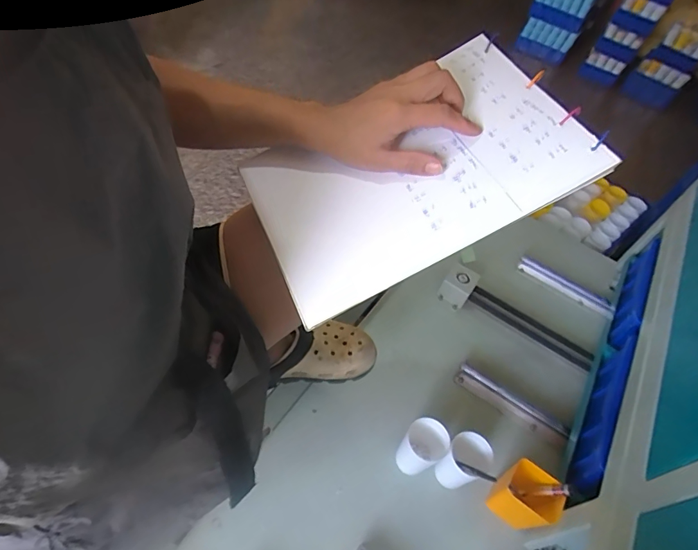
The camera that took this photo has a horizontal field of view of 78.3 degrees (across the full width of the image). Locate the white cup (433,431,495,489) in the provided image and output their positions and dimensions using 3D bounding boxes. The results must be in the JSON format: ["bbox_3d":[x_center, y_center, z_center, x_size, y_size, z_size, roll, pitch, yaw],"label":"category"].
[{"bbox_3d":[0.176,0.299,0.671,0.062,0.113,0.062,5,51,-7],"label":"white cup"}]

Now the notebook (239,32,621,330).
[{"bbox_3d":[0.054,-0.095,0.393,0.283,0.013,0.197,-27,62,1],"label":"notebook"}]

